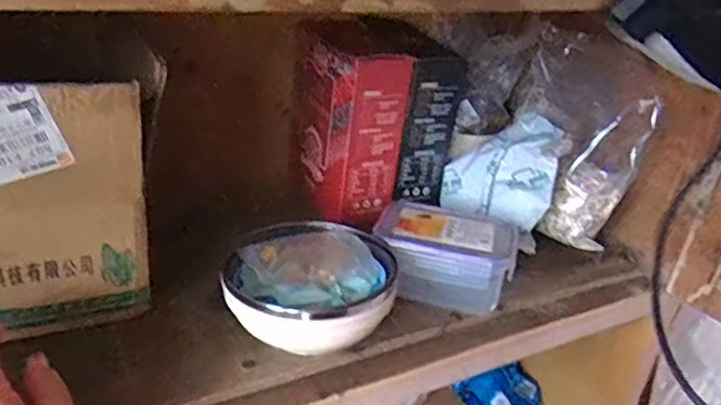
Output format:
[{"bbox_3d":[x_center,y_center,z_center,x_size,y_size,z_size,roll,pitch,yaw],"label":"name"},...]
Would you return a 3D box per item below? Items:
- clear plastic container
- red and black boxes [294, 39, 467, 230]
[{"bbox_3d":[0.080,0.050,0.598,0.131,0.059,0.100,15,29,13],"label":"clear plastic container"},{"bbox_3d":[0.016,-0.093,0.729,0.161,0.182,0.144,-11,33,-31],"label":"red and black boxes"}]

